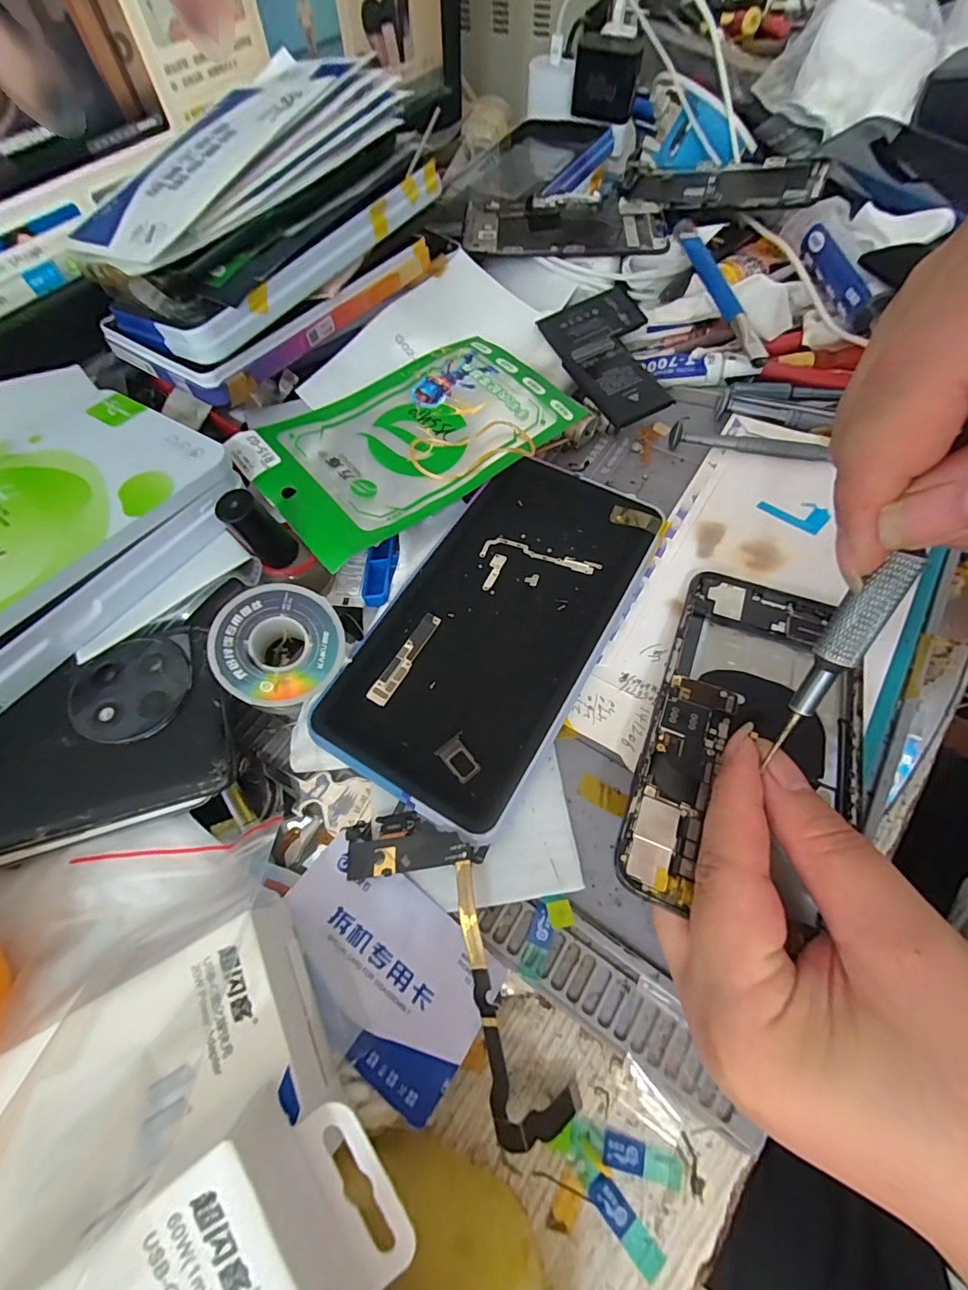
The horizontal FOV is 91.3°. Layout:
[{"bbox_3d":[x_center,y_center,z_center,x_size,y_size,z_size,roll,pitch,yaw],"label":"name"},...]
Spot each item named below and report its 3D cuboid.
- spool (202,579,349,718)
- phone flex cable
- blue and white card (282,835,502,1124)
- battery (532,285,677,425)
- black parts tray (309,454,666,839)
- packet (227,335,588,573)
[{"bbox_3d":[-0.091,0.001,0.212,0.053,0.020,0.053,4,74,-14],"label":"spool"},{"bbox_3d":[0.003,0.125,0.162,0.029,0.006,0.091,-23,84,-38],"label":"phone flex cable"},{"bbox_3d":[-0.039,0.116,0.175,0.083,0.004,0.051,34,55,14],"label":"blue and white card"},{"bbox_3d":[0.084,-0.186,0.301,0.063,0.006,0.110,-23,69,-2],"label":"battery"},{"bbox_3d":[0.006,-0.013,0.230,0.098,0.018,0.183,28,68,16],"label":"black parts tray"},{"bbox_3d":[-0.038,-0.118,0.263,0.174,0.027,0.094,-38,67,-15],"label":"packet"}]

